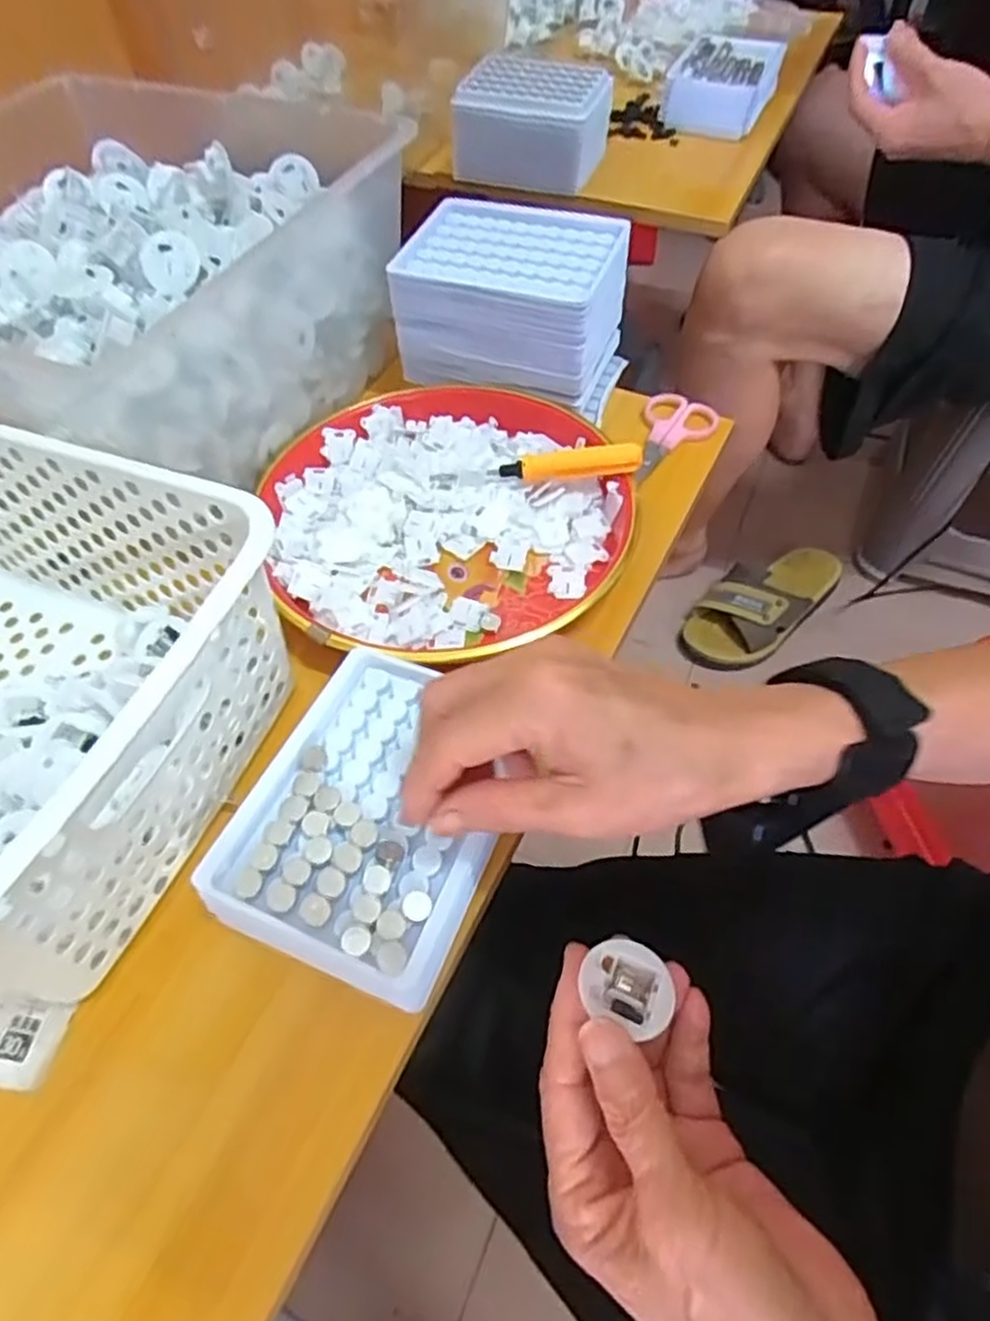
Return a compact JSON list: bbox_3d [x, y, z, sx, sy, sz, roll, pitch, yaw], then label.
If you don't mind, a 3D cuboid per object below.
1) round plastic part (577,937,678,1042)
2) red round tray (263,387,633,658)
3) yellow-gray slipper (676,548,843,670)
[{"bbox_3d":[0.046,0.112,0.255,0.029,0.008,0.028,-1,56,1],"label":"round plastic part"},{"bbox_3d":[-0.032,-0.094,0.442,0.209,0.026,0.204,-1,56,1],"label":"red round tray"},{"bbox_3d":[0.374,-0.084,1.009,0.259,0.057,0.114,-35,62,-20],"label":"yellow-gray slipper"}]

